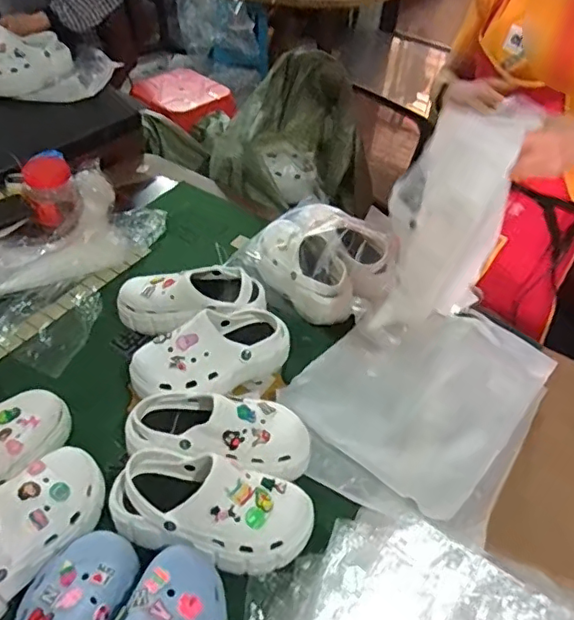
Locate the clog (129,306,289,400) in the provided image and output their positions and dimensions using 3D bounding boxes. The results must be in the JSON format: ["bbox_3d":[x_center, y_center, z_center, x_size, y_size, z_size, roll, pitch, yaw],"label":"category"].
[{"bbox_3d":[-0.117,0.074,0.863,0.237,0.092,0.103,-21,51,-25],"label":"clog"}]

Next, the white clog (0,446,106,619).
[{"bbox_3d":[-0.325,0.258,0.647,0.100,0.094,0.244,33,51,23],"label":"white clog"}]

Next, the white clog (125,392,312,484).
[{"bbox_3d":[-0.093,0.165,0.757,0.251,0.083,0.096,6,45,0],"label":"white clog"}]

